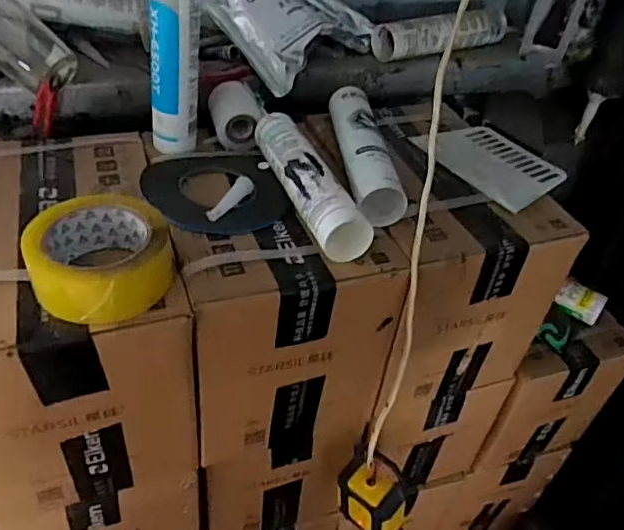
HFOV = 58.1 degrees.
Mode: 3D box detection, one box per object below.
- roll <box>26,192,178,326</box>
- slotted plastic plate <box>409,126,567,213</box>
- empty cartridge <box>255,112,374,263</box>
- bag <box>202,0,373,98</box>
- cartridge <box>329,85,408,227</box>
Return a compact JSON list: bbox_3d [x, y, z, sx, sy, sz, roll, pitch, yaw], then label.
[{"bbox_3d":[-0.170,-0.006,0.455,0.104,0.053,0.104,3,41,-3],"label":"roll"},{"bbox_3d":[0.214,-0.124,0.670,0.127,0.010,0.163,-22,47,-28],"label":"slotted plastic plate"},{"bbox_3d":[-0.011,-0.088,0.575,0.049,0.045,0.223,-13,44,-20],"label":"empty cartridge"},{"bbox_3d":[-0.028,-0.326,0.725,0.183,0.037,0.163,-40,96,-24],"label":"bag"},{"bbox_3d":[0.054,-0.126,0.616,0.050,0.046,0.223,-2,41,-8],"label":"cartridge"}]

